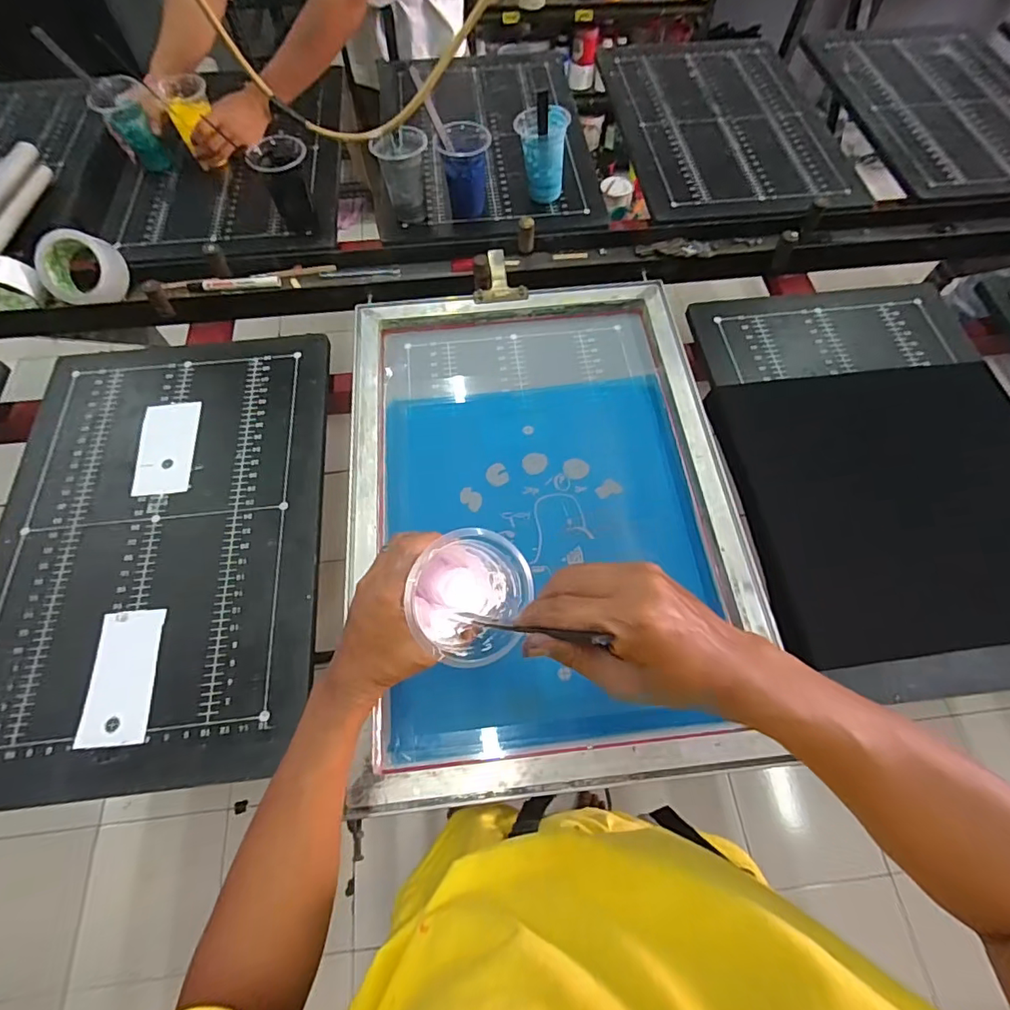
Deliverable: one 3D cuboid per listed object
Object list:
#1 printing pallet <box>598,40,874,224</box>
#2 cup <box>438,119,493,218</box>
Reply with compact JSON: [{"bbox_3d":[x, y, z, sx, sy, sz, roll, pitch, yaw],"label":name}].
[{"bbox_3d":[0.436,-0.769,1.020,0.408,0.034,0.630,-4,62,-2],"label":"printing pallet"},{"bbox_3d":[-0.064,-0.554,0.845,0.078,0.122,0.076,0,64,0],"label":"cup"}]

